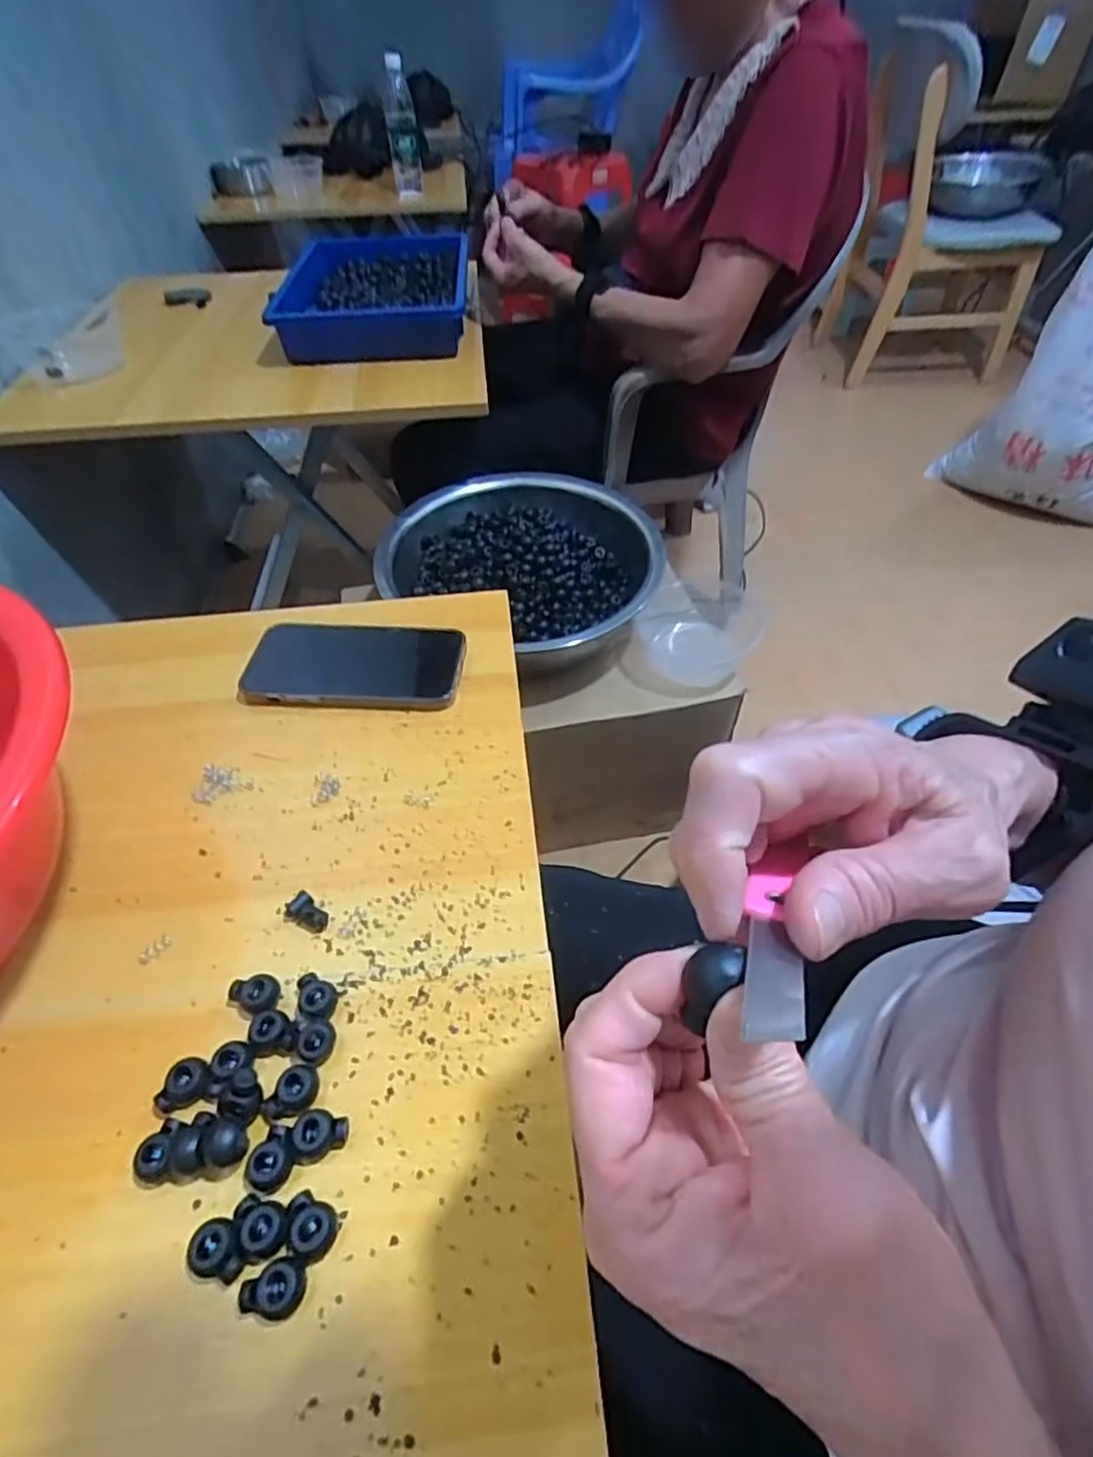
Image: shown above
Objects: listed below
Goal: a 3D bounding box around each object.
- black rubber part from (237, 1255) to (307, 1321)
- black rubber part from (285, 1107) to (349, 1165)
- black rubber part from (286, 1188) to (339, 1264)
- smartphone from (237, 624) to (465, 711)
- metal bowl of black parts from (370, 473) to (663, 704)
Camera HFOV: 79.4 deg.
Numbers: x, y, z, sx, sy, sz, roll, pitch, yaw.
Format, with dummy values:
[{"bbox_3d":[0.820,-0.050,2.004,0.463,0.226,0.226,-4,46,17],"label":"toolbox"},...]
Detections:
[{"bbox_3d":[-0.101,0.206,0.243,0.021,0.010,0.017,2,49,2],"label":"black rubber part"},{"bbox_3d":[-0.096,0.169,0.275,0.024,0.011,0.017,-6,49,-4],"label":"black rubber part"},{"bbox_3d":[-0.092,0.192,0.254,0.020,0.012,0.018,24,53,21],"label":"black rubber part"},{"bbox_3d":[-0.134,-0.045,0.465,0.145,0.012,0.076,2,49,2],"label":"smartphone"},{"bbox_3d":[-0.025,-0.191,0.826,0.320,0.125,0.296,0,49,0],"label":"metal bowl of black parts"}]

